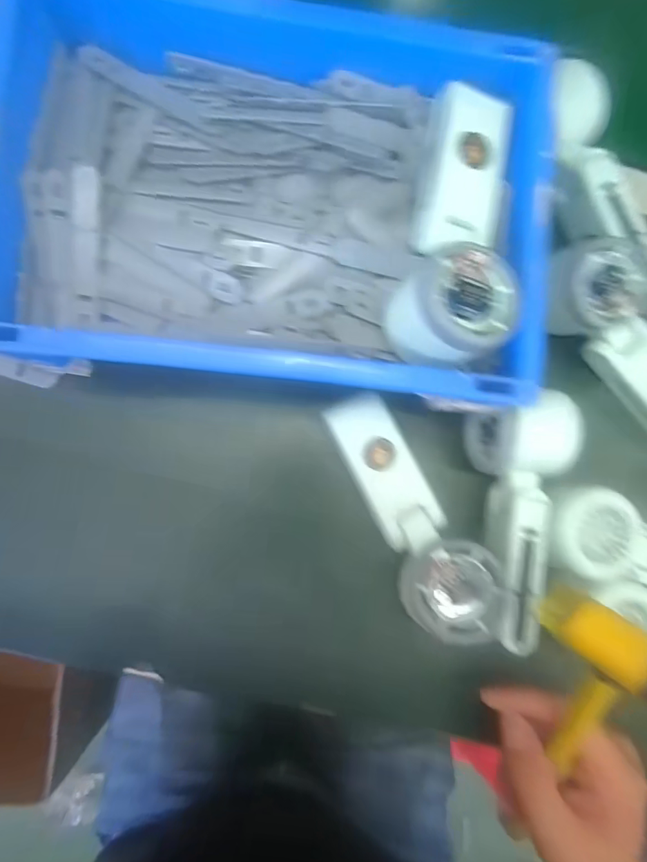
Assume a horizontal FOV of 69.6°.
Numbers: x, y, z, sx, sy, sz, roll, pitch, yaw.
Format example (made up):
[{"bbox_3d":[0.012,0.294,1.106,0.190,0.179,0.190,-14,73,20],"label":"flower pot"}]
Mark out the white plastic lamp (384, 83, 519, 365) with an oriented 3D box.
[{"bbox_3d":[0.079,-0.116,0.260,0.064,0.041,0.167,10,83,-1],"label":"white plastic lamp"}]

